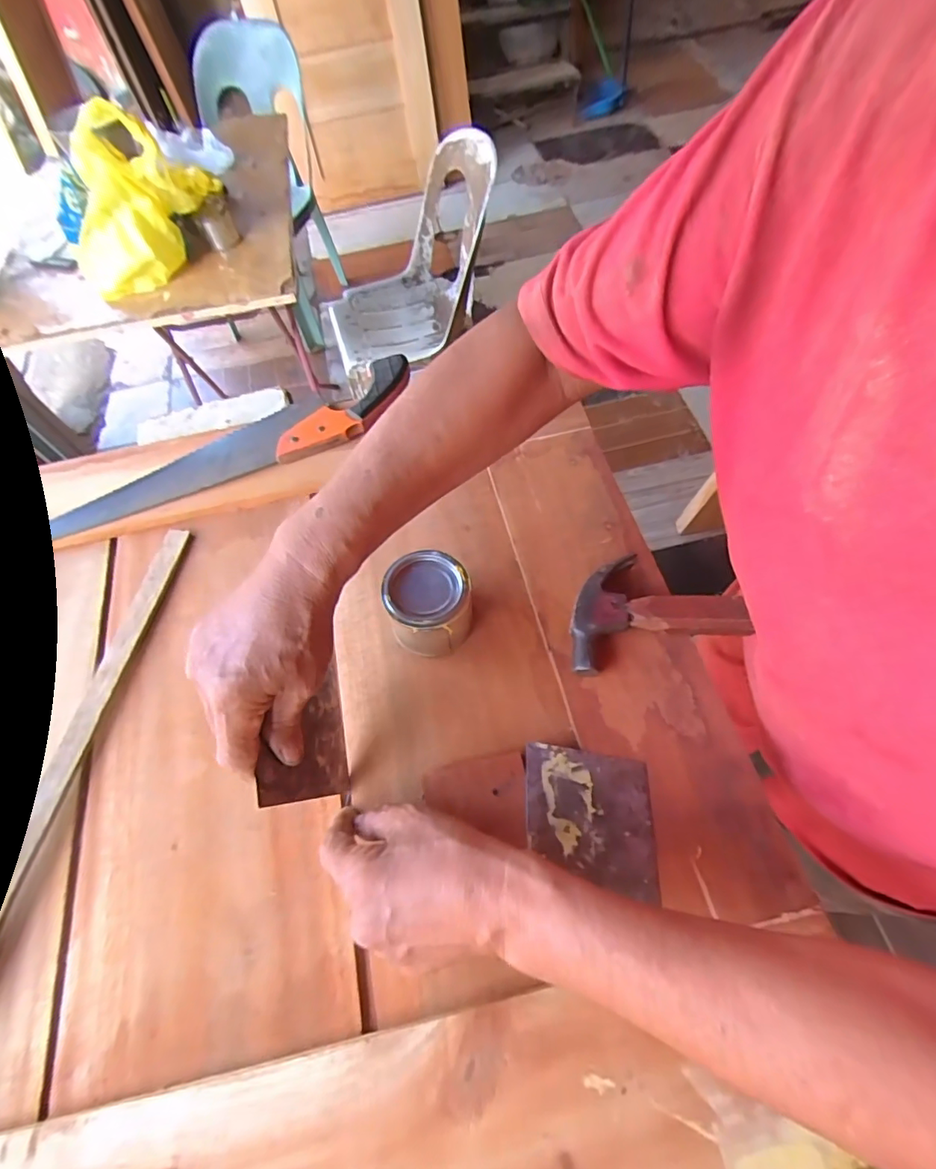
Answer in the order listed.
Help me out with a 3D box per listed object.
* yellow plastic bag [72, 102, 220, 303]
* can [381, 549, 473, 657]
[{"bbox_3d":[-0.579,-0.644,0.868,0.281,0.242,0.116,-14,63,-3],"label":"yellow plastic bag"},{"bbox_3d":[-0.032,0.016,0.441,0.069,0.059,0.071,-2,63,3],"label":"can"}]

